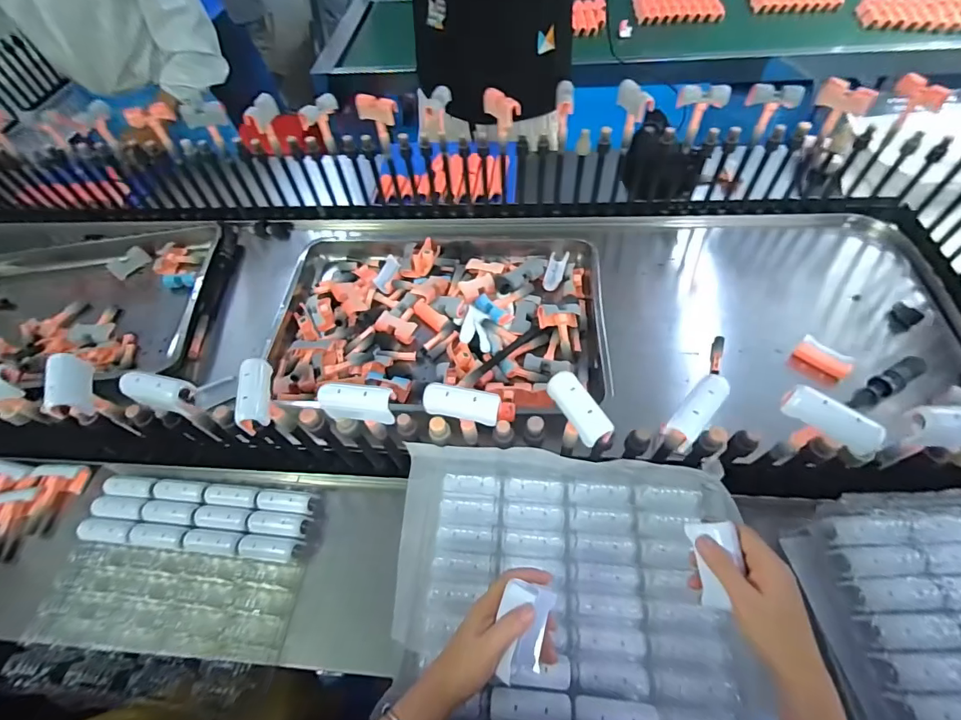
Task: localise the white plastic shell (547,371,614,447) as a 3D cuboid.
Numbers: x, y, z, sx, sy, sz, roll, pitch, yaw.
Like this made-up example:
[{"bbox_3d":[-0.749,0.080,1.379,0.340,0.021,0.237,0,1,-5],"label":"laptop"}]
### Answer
[{"bbox_3d":[0.096,0.047,0.440,0.030,0.023,0.075,-27,59,-14],"label":"white plastic shell"}]

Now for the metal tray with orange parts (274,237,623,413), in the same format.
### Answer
[{"bbox_3d":[-0.075,-0.102,0.844,0.586,0.063,0.453,2,56,5],"label":"metal tray with orange parts"}]

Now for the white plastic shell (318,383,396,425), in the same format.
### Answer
[{"bbox_3d":[-0.131,0.047,0.472,0.076,0.043,0.025,2,56,5],"label":"white plastic shell"}]

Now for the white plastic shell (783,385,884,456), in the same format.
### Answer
[{"bbox_3d":[0.330,0.055,0.416,0.078,0.027,0.024,37,66,24],"label":"white plastic shell"}]

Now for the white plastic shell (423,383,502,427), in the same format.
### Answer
[{"bbox_3d":[-0.020,0.044,0.449,0.078,0.025,0.026,12,58,11],"label":"white plastic shell"}]

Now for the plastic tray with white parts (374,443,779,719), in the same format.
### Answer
[{"bbox_3d":[0.102,0.245,0.498,0.407,0.043,0.297,4,56,6],"label":"plastic tray with white parts"}]

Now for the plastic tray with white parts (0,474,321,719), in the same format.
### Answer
[{"bbox_3d":[-0.409,0.290,0.592,0.334,0.053,0.263,4,57,6],"label":"plastic tray with white parts"}]

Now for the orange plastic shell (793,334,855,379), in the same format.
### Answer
[{"bbox_3d":[0.567,-0.004,0.734,0.032,0.033,0.080,-34,61,-18],"label":"orange plastic shell"}]

